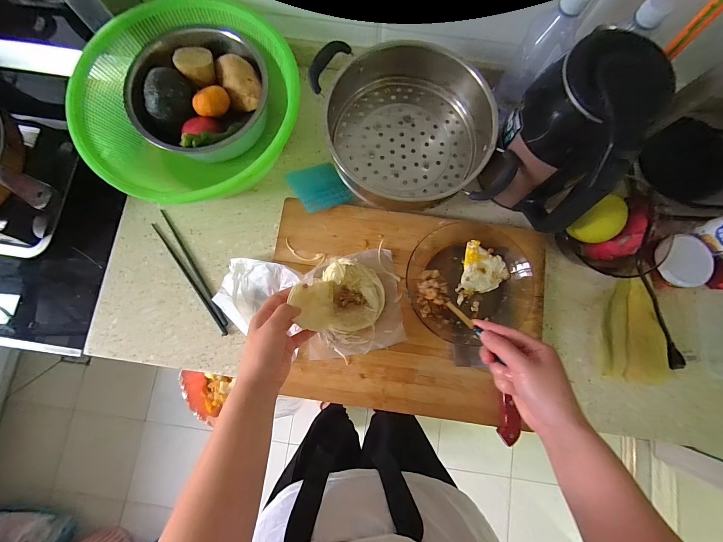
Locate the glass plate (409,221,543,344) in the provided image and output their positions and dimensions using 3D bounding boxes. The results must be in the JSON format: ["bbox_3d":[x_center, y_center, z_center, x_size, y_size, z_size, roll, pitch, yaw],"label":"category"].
[{"bbox_3d":[0.180,0.016,0.487,0.205,0.039,0.184,-17,82,-3],"label":"glass plate"}]

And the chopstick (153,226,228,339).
[{"bbox_3d":[-0.293,0.011,0.522,0.014,0.011,0.232,-36,83,-6],"label":"chopstick"}]

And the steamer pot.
[{"bbox_3d":[0.082,-0.240,0.494,0.265,0.107,0.264,0,81,-1],"label":"steamer pot"}]

